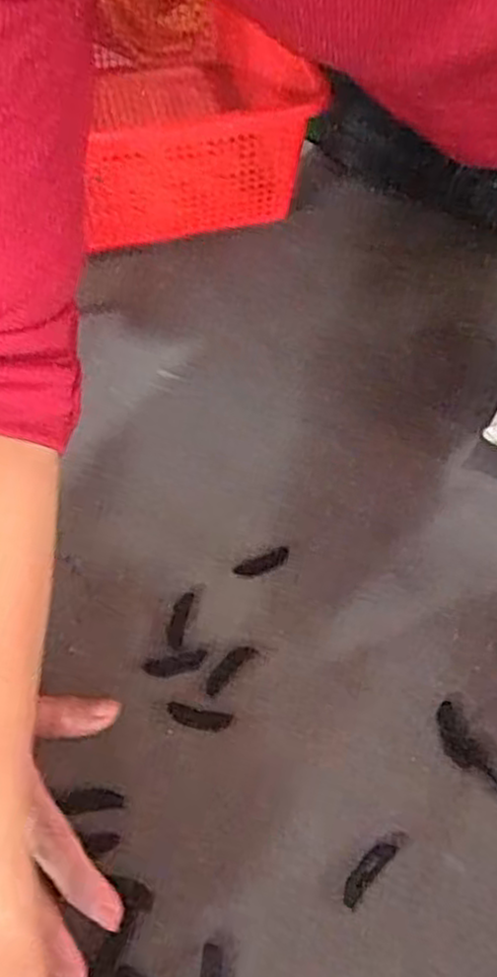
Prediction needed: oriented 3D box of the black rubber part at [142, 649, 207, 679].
[{"bbox_3d":[-0.041,0.099,0.414,0.034,0.004,0.012,-9,55,-5],"label":"black rubber part"}]

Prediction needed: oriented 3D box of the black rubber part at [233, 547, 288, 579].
[{"bbox_3d":[0.009,0.046,0.448,0.035,0.004,0.013,-21,57,-13],"label":"black rubber part"}]

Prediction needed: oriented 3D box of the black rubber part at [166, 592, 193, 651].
[{"bbox_3d":[-0.041,0.076,0.429,0.010,0.004,0.035,10,56,8],"label":"black rubber part"}]

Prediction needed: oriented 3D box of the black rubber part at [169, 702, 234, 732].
[{"bbox_3d":[-0.027,0.123,0.396,0.035,0.004,0.011,10,56,8],"label":"black rubber part"}]

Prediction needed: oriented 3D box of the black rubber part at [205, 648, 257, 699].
[{"bbox_3d":[-0.012,0.100,0.412,0.011,0.004,0.036,38,64,24],"label":"black rubber part"}]

